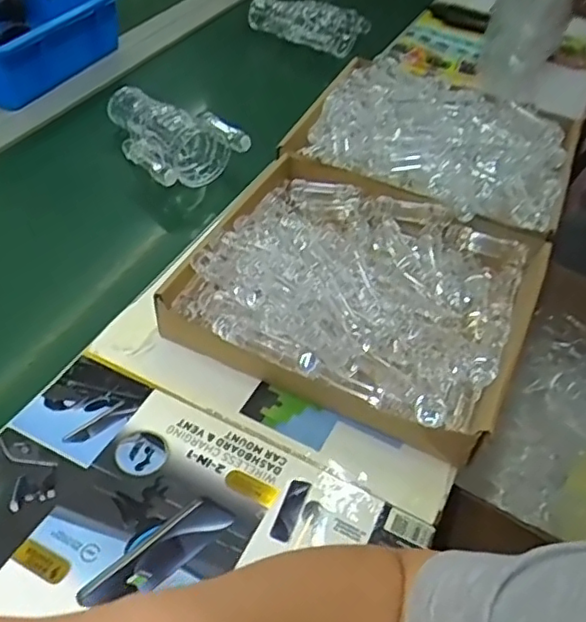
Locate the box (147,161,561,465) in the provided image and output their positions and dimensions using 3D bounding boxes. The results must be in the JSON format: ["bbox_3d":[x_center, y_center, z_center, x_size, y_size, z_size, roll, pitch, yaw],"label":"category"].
[{"bbox_3d":[0.068,-0.028,0.612,0.303,0.074,0.285,22,48,15],"label":"box"}]

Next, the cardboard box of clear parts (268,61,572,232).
[{"bbox_3d":[0.185,-0.221,0.785,0.326,0.057,0.284,24,49,17],"label":"cardboard box of clear parts"}]

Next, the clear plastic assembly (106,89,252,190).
[{"bbox_3d":[-0.164,-0.229,0.800,0.121,0.057,0.193,-28,55,-29],"label":"clear plastic assembly"}]

